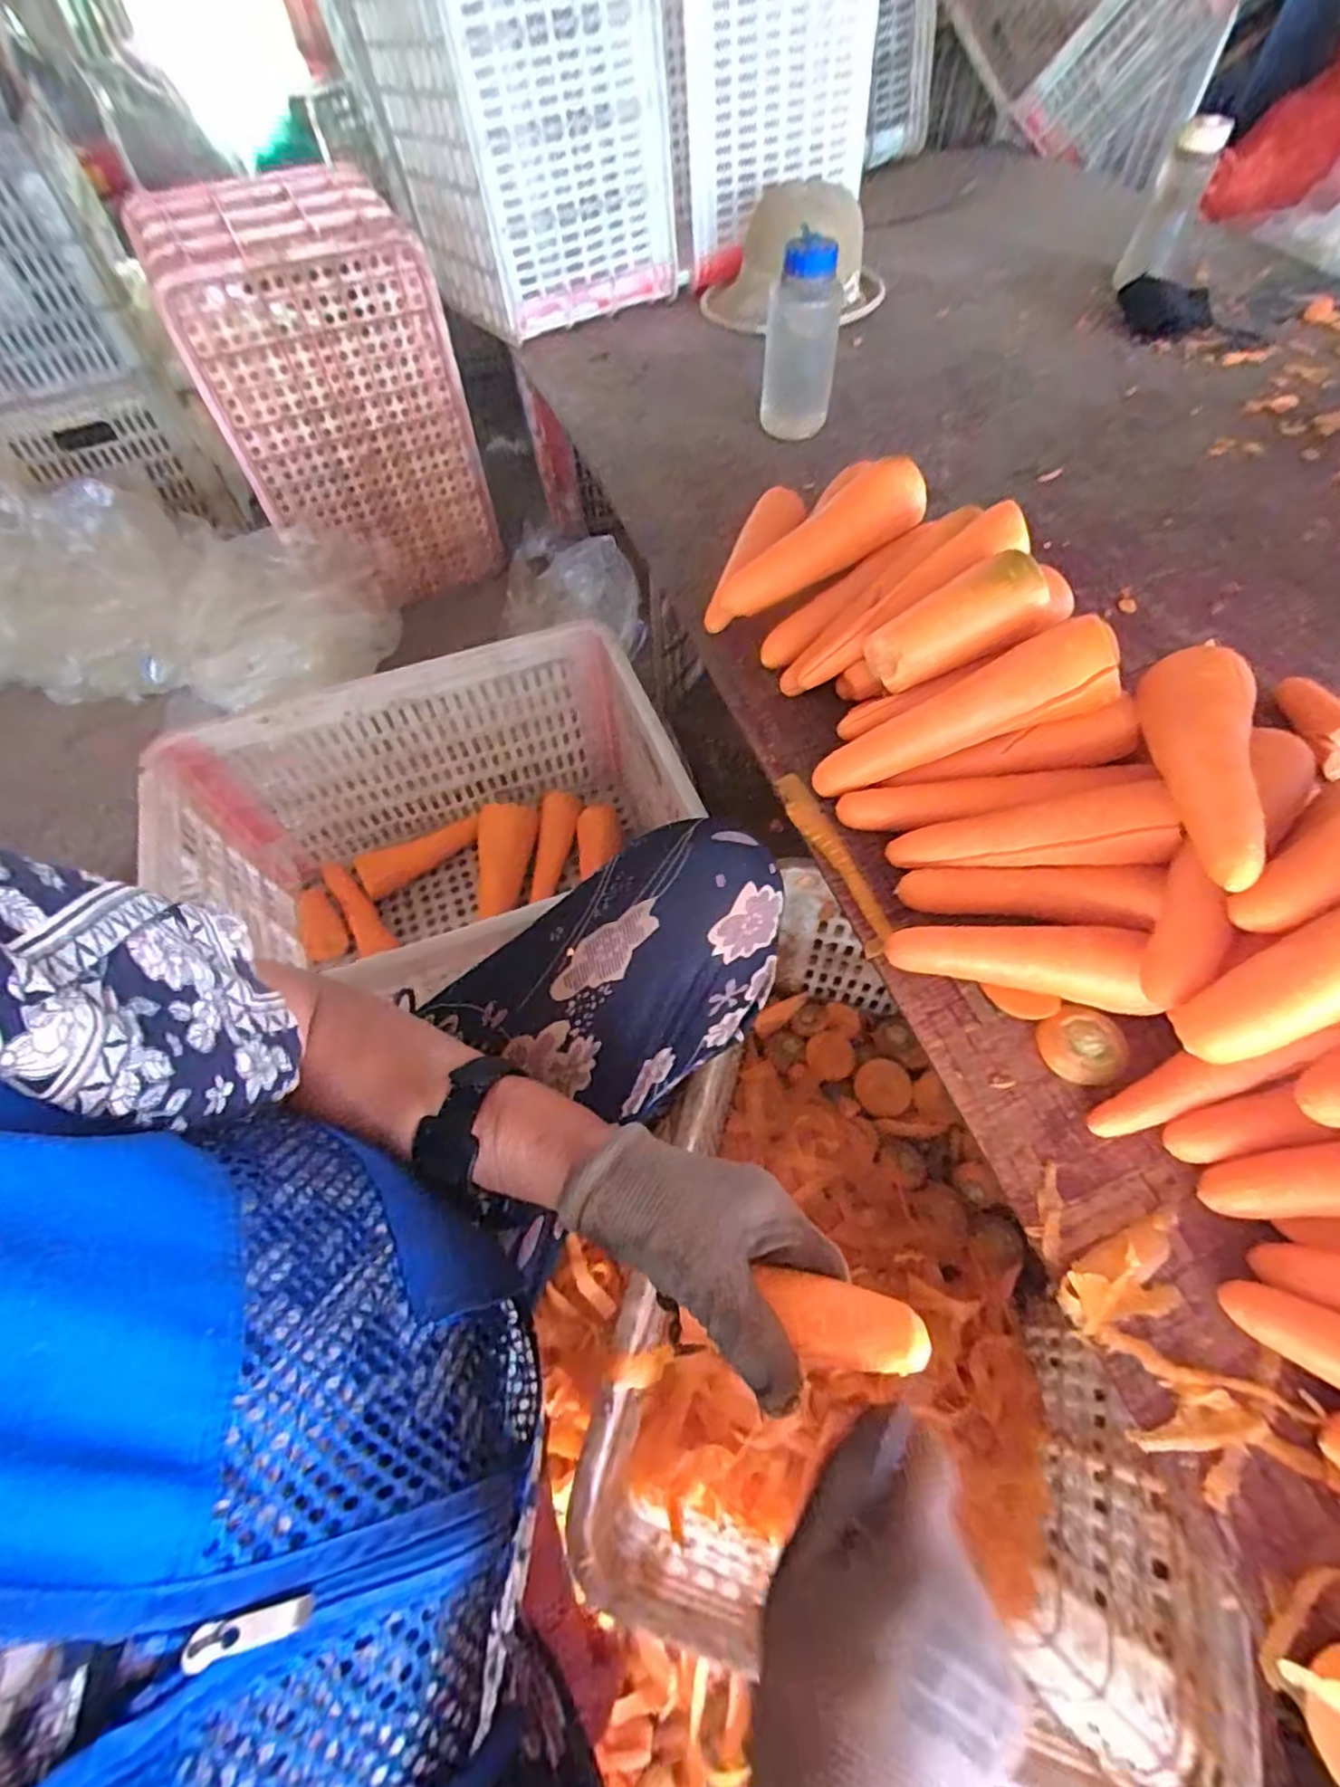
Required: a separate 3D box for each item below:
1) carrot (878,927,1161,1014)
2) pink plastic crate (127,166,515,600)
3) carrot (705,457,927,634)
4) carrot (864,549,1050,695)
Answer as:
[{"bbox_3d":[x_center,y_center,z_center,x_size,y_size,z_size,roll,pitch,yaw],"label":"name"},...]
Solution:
[{"bbox_3d":[0.233,0.044,0.450,0.165,0.050,0.047,10,62,9],"label":"carrot"},{"bbox_3d":[-0.523,-0.783,1.105,0.351,0.482,0.288,-22,62,-10],"label":"pink plastic crate"},{"bbox_3d":[0.131,-0.321,0.626,0.227,0.043,0.052,-32,63,4],"label":"carrot"},{"bbox_3d":[0.220,-0.210,0.523,0.132,0.044,0.051,-27,58,24],"label":"carrot"}]

